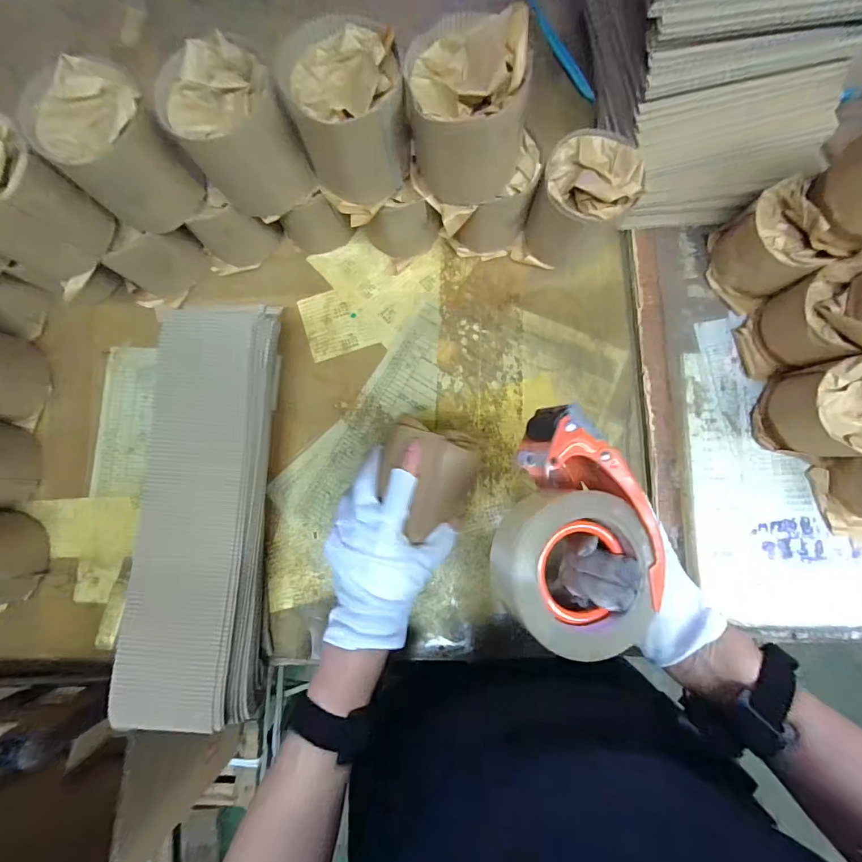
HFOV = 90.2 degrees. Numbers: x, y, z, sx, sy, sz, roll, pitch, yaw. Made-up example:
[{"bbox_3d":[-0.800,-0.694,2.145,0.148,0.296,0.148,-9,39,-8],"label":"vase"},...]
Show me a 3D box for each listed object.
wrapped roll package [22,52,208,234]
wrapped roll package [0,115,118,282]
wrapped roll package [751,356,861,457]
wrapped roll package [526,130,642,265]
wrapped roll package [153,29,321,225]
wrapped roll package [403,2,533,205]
[{"bbox_3d":[-0.283,-0.252,0.390,0.090,0.101,0.090,-43,85,-3],"label":"wrapped roll package"},{"bbox_3d":[-0.369,-0.204,0.386,0.088,0.122,0.091,27,85,4],"label":"wrapped roll package"},{"bbox_3d":[0.406,-0.017,0.435,0.098,0.092,0.089,22,83,4],"label":"wrapped roll package"},{"bbox_3d":[0.161,-0.246,0.460,0.093,0.105,0.101,20,83,4],"label":"wrapped roll package"},{"bbox_3d":[-0.172,-0.263,0.386,0.091,0.096,0.104,-33,84,-2],"label":"wrapped roll package"},{"bbox_3d":[0.033,-0.275,0.371,0.106,0.115,0.107,11,84,3],"label":"wrapped roll package"}]

